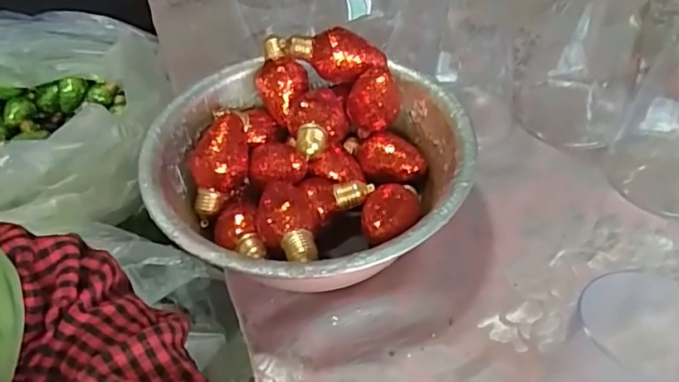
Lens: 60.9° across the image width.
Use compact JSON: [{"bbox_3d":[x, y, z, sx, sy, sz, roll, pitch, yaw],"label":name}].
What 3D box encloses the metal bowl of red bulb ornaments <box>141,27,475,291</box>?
[{"bbox_3d":[-0.029,-0.015,0.520,0.265,0.123,0.259,0,46,0],"label":"metal bowl of red bulb ornaments"}]

